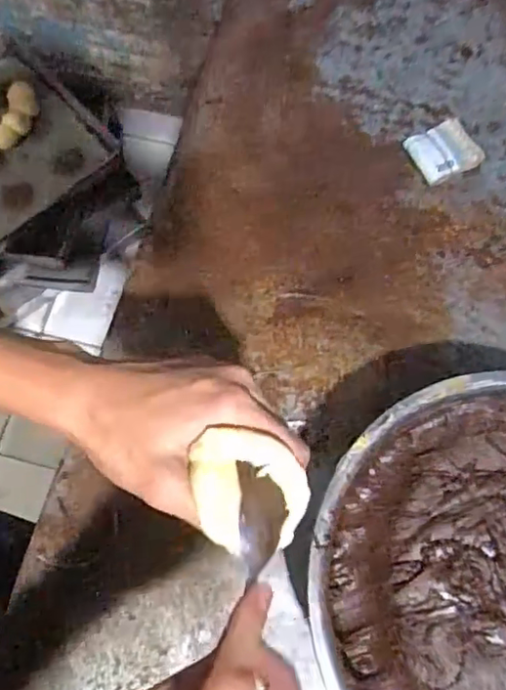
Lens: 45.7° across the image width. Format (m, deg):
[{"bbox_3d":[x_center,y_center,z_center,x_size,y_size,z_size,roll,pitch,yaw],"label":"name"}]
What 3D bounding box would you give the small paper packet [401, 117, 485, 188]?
[{"bbox_3d":[0.234,-0.239,0.738,0.082,0.011,0.069,-27,82,-14],"label":"small paper packet"}]

